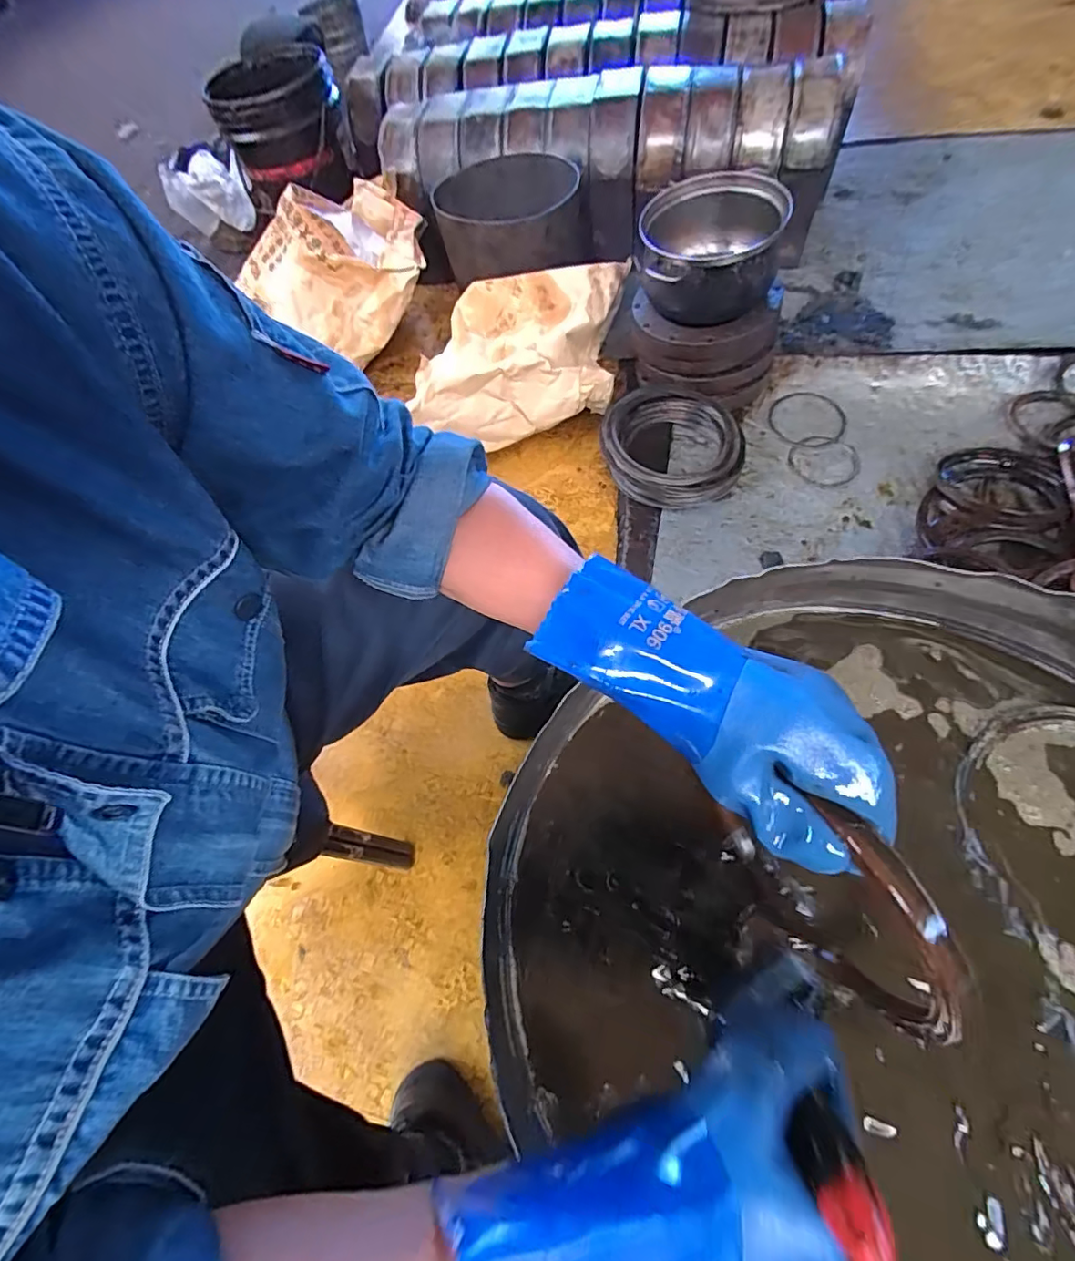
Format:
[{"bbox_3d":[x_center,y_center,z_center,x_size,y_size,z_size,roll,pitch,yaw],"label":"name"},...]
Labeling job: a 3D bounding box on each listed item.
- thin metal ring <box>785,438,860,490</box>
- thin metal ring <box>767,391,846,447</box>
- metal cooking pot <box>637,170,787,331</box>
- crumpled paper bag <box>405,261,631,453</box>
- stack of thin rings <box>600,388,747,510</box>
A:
[{"bbox_3d":[0.472,-0.279,0.901,0.114,0.010,0.094,19,68,17],"label":"thin metal ring"},{"bbox_3d":[0.461,-0.362,0.936,0.124,0.007,0.121,-1,64,2],"label":"thin metal ring"},{"bbox_3d":[0.262,-0.586,0.850,0.206,0.104,0.217,11,66,14],"label":"metal cooking pot"},{"bbox_3d":[-0.012,-0.484,0.971,0.369,0.141,0.238,-11,62,3],"label":"crumpled paper bag"},{"bbox_3d":[0.221,-0.300,0.901,0.225,0.081,0.205,15,67,16],"label":"stack of thin rings"}]

